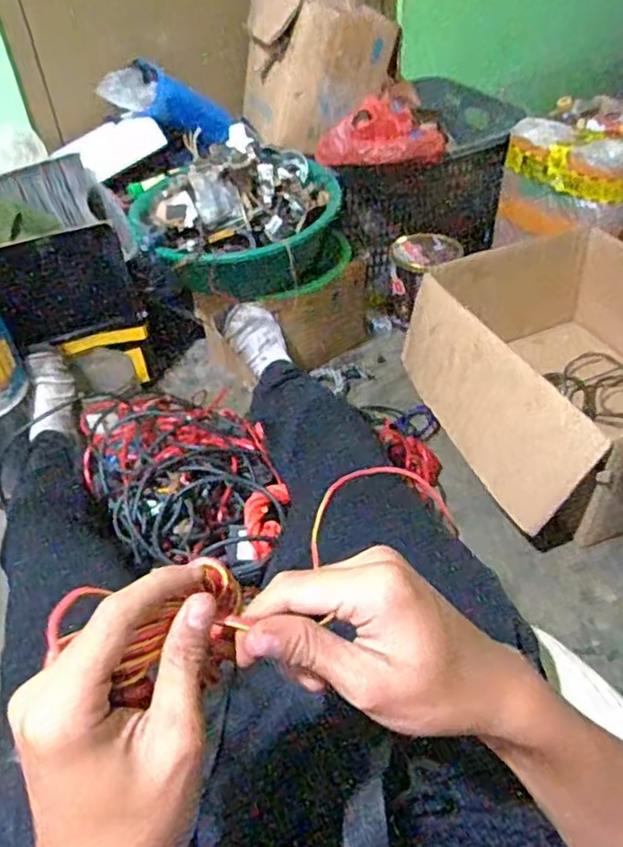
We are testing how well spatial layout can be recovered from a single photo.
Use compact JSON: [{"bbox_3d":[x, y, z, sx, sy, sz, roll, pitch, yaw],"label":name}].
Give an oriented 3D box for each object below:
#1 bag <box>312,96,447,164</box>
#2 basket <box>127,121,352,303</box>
[{"bbox_3d":[0.126,-0.532,1.189,0.237,0.084,0.167,3,42,8],"label":"bag"},{"bbox_3d":[-0.126,-0.354,1.141,0.356,0.232,0.323,-4,41,0],"label":"basket"}]

